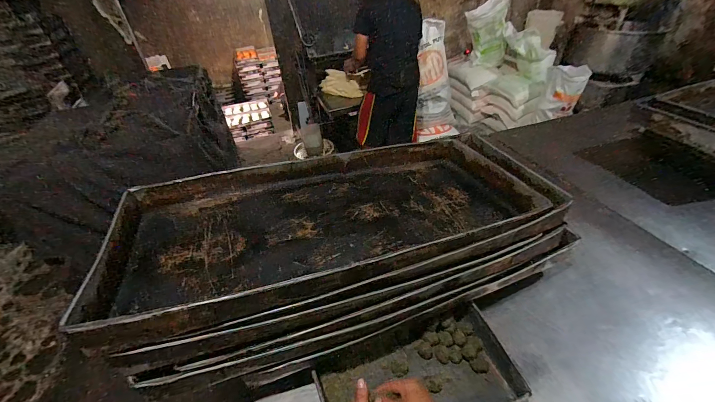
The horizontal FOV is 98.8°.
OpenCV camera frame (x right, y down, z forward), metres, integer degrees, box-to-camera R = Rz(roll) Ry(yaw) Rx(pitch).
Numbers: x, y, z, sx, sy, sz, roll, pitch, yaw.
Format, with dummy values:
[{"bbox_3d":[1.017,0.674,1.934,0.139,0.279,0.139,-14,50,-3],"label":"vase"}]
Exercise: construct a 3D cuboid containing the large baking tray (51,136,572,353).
[{"bbox_3d":[-0.020,0.015,0.649,0.842,0.078,0.375,-12,40,-15],"label":"large baking tray"}]

